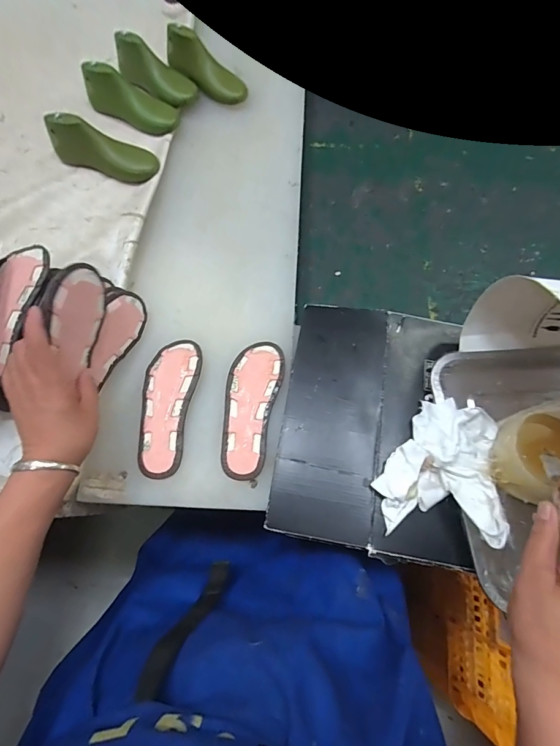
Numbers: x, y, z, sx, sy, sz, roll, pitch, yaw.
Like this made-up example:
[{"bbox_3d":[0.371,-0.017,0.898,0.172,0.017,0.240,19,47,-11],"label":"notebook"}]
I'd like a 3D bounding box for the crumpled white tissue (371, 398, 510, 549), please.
[{"bbox_3d":[0.179,0.102,0.435,0.123,0.053,0.155,13,69,5],"label":"crumpled white tissue"}]

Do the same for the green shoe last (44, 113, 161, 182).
[{"bbox_3d":[-0.284,-0.353,0.613,0.174,0.064,0.052,13,69,5],"label":"green shoe last"}]

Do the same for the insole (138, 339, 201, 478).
[{"bbox_3d":[-0.141,0.039,0.485,0.062,0.011,0.175,5,68,2],"label":"insole"}]

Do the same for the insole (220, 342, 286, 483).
[{"bbox_3d":[-0.038,0.040,0.485,0.065,0.009,0.176,12,69,5],"label":"insole"}]

